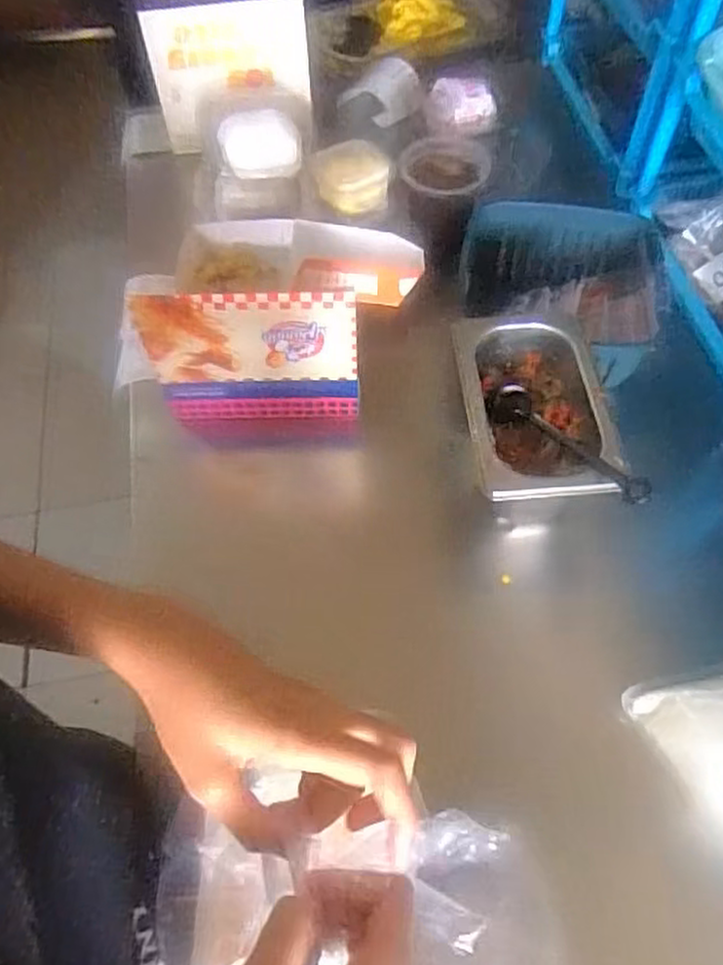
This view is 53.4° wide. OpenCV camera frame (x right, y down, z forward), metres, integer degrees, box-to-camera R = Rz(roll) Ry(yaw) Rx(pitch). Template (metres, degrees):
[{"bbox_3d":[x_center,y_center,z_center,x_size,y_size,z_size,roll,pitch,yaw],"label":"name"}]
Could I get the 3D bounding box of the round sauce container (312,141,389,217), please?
[{"bbox_3d":[-0.011,-0.324,0.770,0.083,0.055,0.066,-2,59,0],"label":"round sauce container"}]

